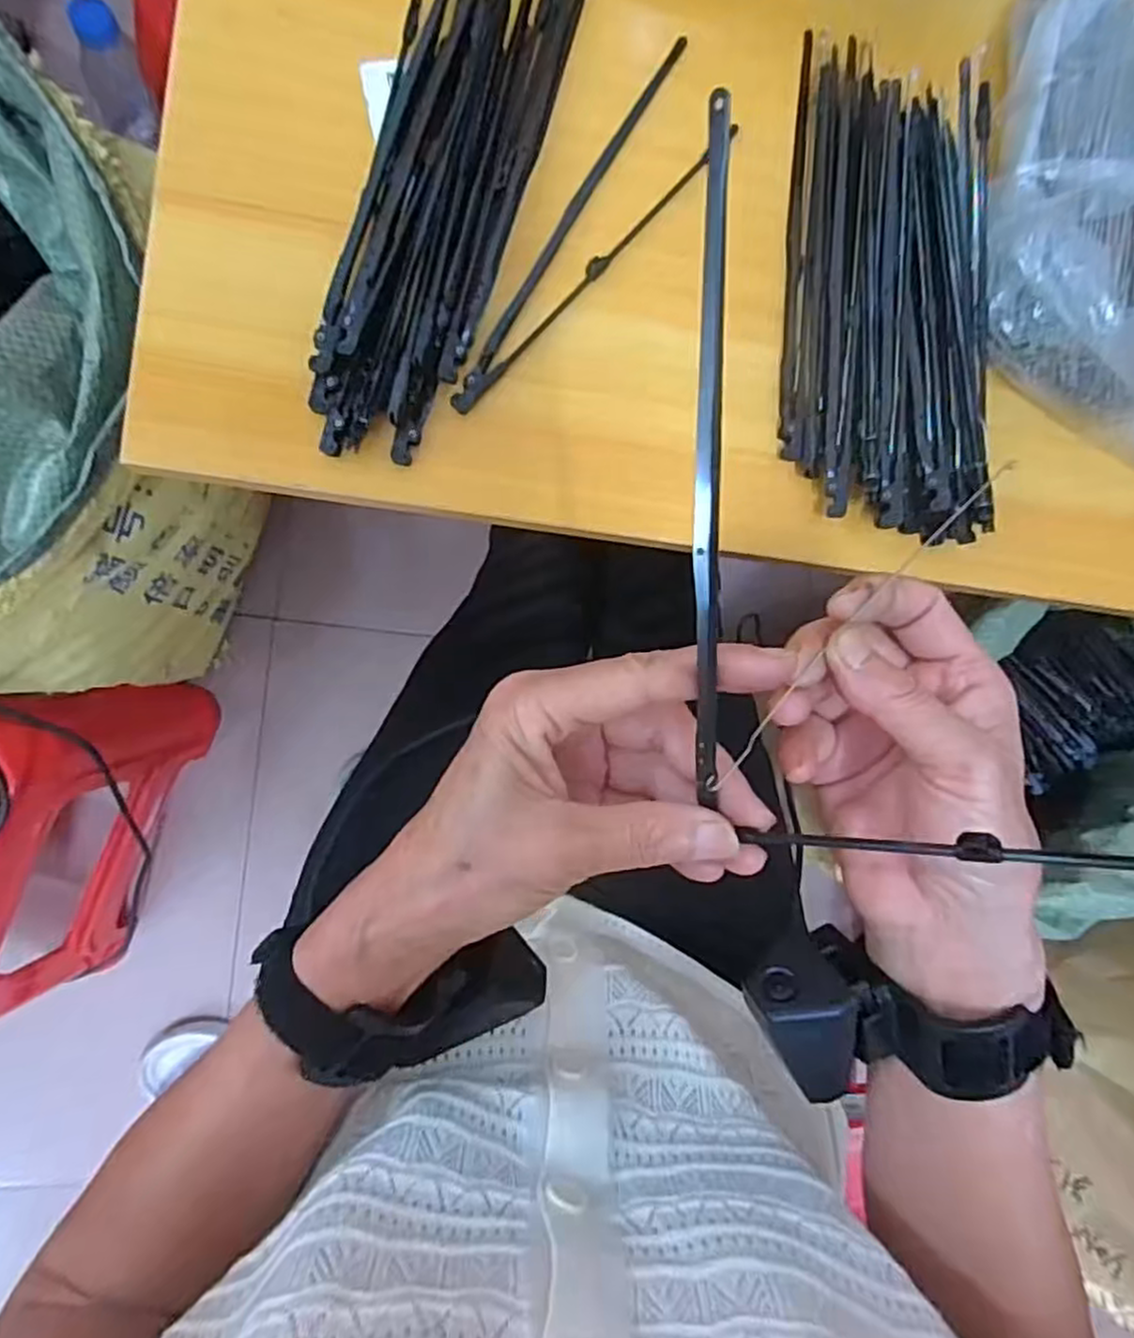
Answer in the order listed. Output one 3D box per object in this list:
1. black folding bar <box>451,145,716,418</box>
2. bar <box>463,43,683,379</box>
[{"bbox_3d":[0.013,-0.171,0.301,0.008,0.004,0.174,43,84,-7],"label":"black folding bar"},{"bbox_3d":[0.004,-0.194,0.300,0.007,0.004,0.177,31,86,-8],"label":"bar"}]

